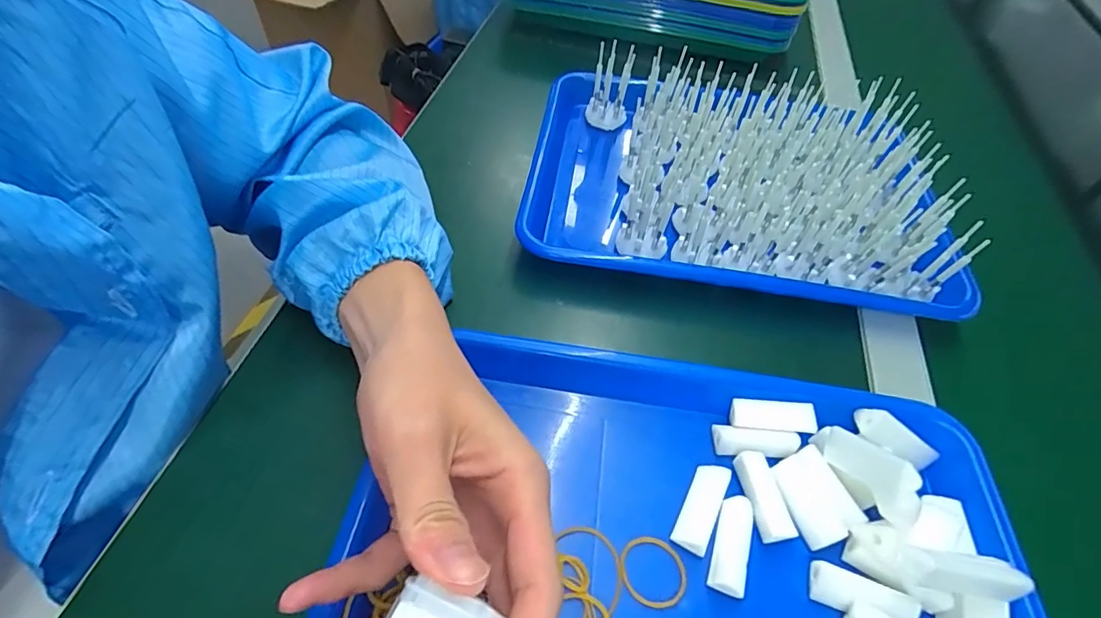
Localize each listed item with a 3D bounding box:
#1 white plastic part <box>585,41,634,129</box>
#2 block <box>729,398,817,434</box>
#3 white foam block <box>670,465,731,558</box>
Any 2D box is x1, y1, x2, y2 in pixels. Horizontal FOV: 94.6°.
[{"bbox_3d":[0.055,-0.202,0.468,0.036,0.071,0.034,11,54,3],"label":"white plastic part"},{"bbox_3d":[0.131,0.063,0.300,0.047,0.008,0.018,4,76,12],"label":"block"},{"bbox_3d":[0.081,0.105,0.272,0.018,0.010,0.046,25,56,13],"label":"white foam block"}]

